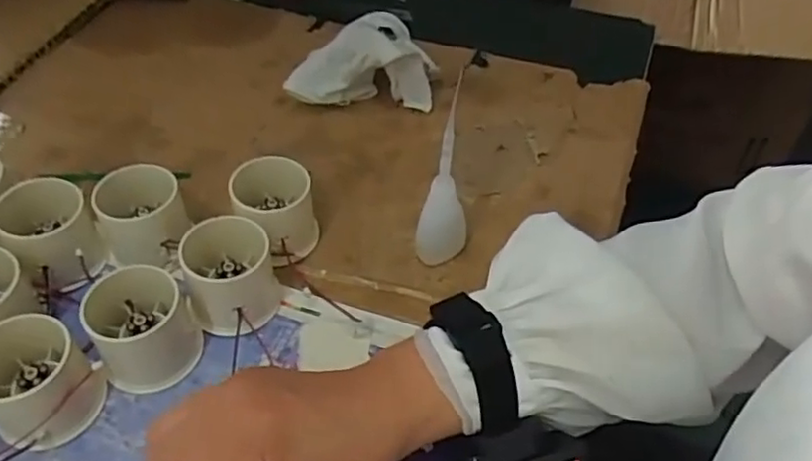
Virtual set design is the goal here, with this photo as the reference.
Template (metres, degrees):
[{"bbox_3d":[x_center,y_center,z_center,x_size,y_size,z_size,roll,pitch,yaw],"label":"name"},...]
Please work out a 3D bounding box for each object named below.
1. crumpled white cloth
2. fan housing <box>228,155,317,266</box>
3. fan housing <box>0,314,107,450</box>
[{"bbox_3d":[-0.035,-0.151,0.550,0.118,0.063,0.092,1,48,-2],"label":"crumpled white cloth"},{"bbox_3d":[-0.087,-0.013,0.434,0.052,0.050,0.057,-8,49,-9],"label":"fan housing"},{"bbox_3d":[-0.199,0.077,0.350,0.068,0.046,0.054,36,56,26],"label":"fan housing"}]

